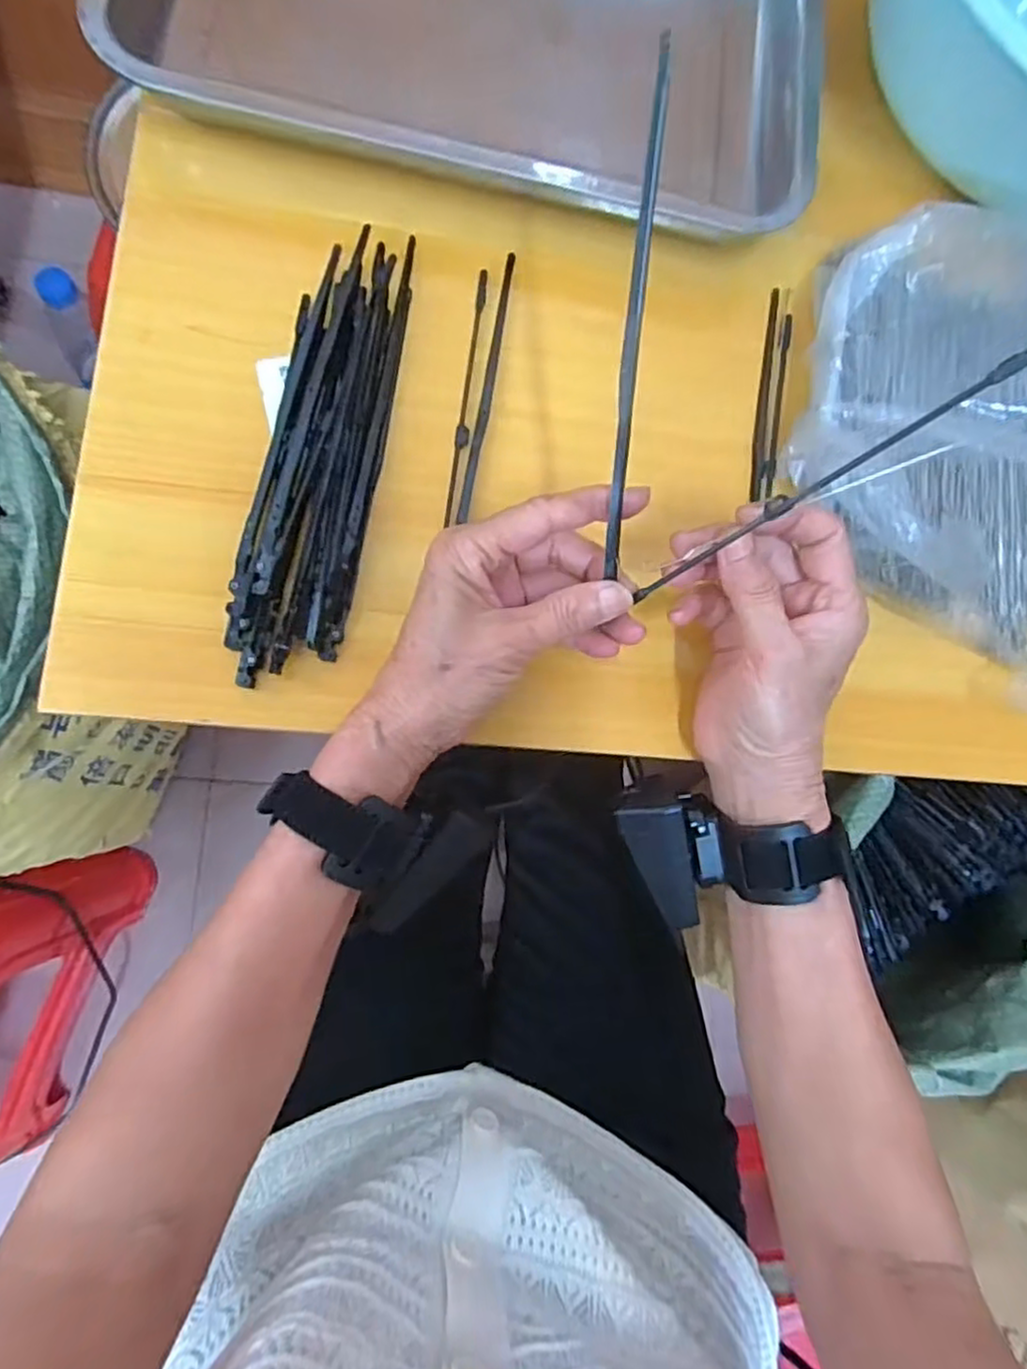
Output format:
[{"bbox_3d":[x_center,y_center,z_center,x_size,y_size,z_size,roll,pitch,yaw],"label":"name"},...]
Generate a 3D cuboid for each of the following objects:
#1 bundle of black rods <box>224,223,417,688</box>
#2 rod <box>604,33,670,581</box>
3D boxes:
[{"bbox_3d":[-0.089,-0.111,0.324,0.052,0.023,0.216,9,82,-8],"label":"bundle of black rods"},{"bbox_3d":[0.042,-0.119,0.245,0.006,0.004,0.165,-2,118,-7],"label":"rod"}]

